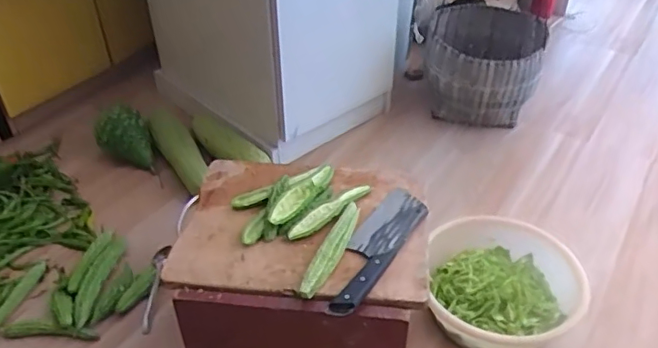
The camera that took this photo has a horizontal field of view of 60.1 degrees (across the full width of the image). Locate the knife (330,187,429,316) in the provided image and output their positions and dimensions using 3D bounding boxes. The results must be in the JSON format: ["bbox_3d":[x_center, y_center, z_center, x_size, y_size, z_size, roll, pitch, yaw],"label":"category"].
[{"bbox_3d":[0.070,0.108,0.878,0.078,0.022,0.270,22,45,25],"label":"knife"}]

